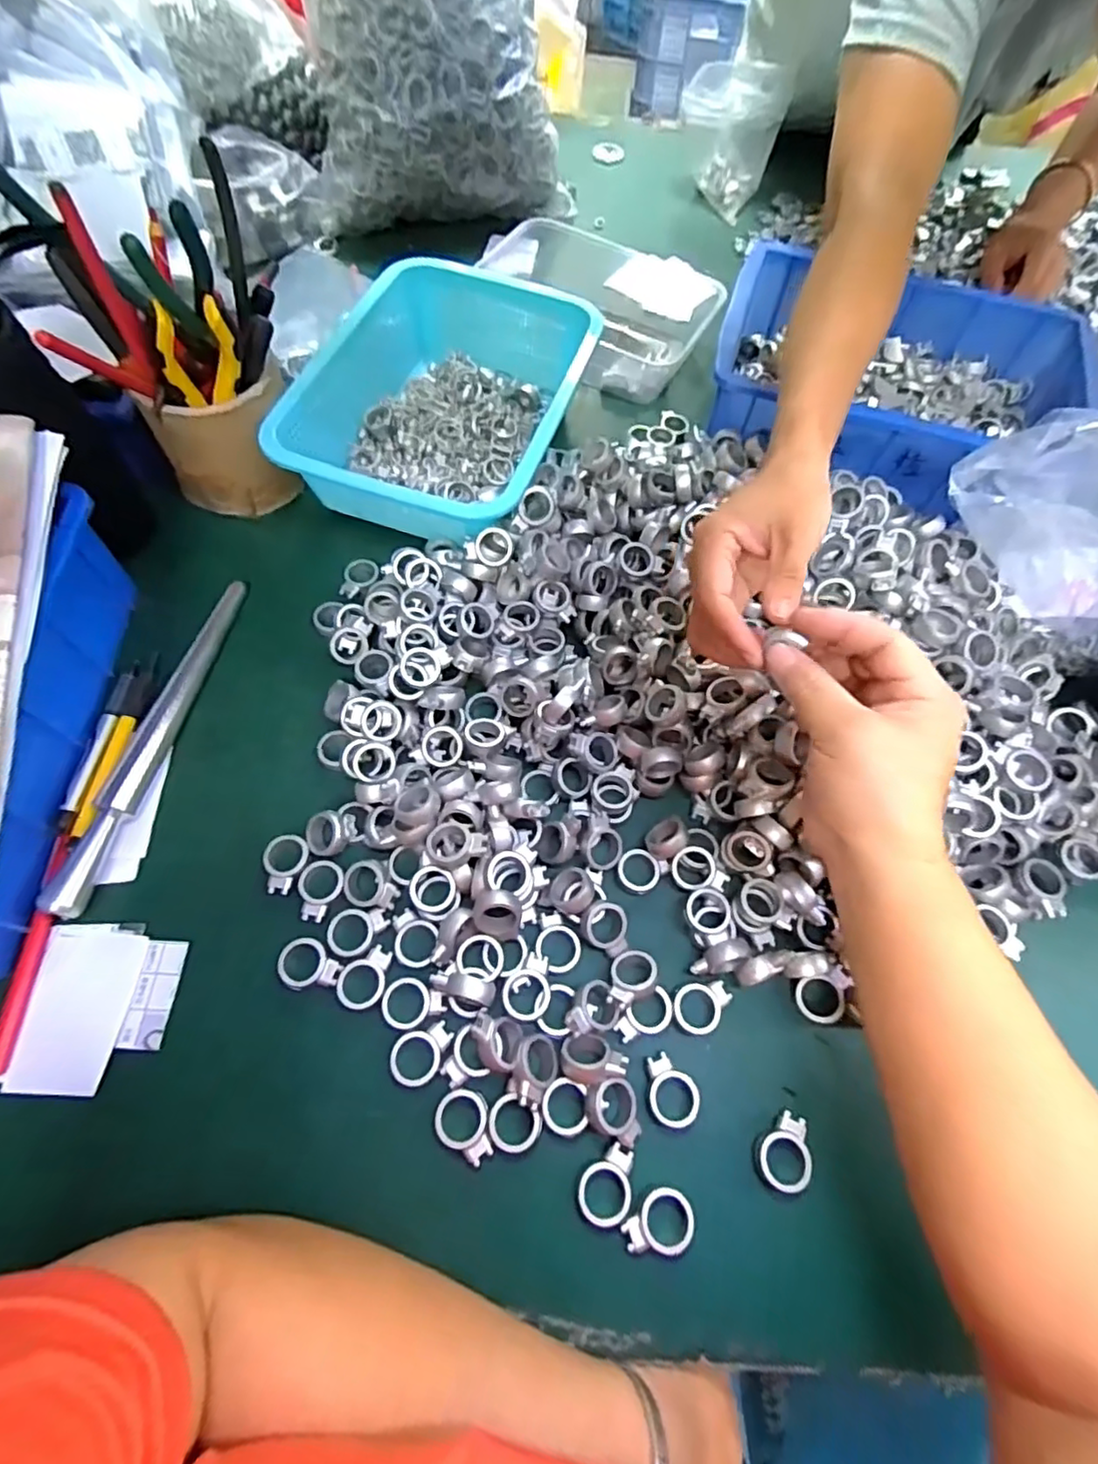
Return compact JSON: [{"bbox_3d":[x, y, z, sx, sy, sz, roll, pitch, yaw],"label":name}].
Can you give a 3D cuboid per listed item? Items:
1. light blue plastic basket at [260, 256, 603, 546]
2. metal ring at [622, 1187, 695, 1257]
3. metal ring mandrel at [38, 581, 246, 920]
[{"bbox_3d":[-0.080,-0.276,0.498,0.193,0.062,0.260,15,64,5],"label":"light blue plastic basket"},{"bbox_3d":[0.053,0.236,0.294,0.034,0.007,0.025,-6,64,-5],"label":"metal ring"},{"bbox_3d":[-0.255,-0.002,0.400,0.019,0.024,0.242,11,64,3],"label":"metal ring mandrel"}]

